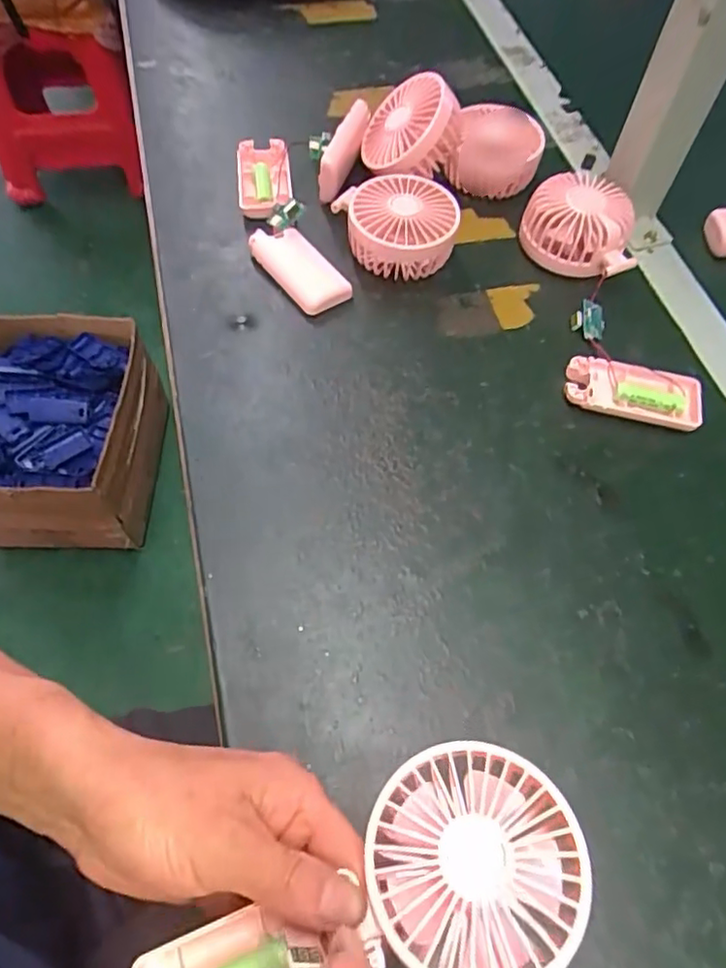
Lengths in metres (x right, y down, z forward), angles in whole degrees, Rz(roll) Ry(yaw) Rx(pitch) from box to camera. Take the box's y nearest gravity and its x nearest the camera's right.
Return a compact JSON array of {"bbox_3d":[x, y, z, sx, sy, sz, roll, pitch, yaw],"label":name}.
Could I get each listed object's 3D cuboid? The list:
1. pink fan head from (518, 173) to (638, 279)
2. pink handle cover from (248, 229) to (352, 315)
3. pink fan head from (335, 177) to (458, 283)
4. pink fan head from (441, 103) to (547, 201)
[{"bbox_3d":[0.184,-0.219,0.513,0.090,0.049,0.090,2,61,-3],"label":"pink fan head"},{"bbox_3d":[-0.052,-0.172,0.480,0.041,0.018,0.089,-34,68,-21],"label":"pink handle cover"},{"bbox_3d":[0.024,-0.213,0.499,0.098,0.047,0.098,2,61,-3],"label":"pink fan head"},{"bbox_3d":[0.122,-0.304,0.551,0.075,0.049,0.076,2,61,-3],"label":"pink fan head"}]

